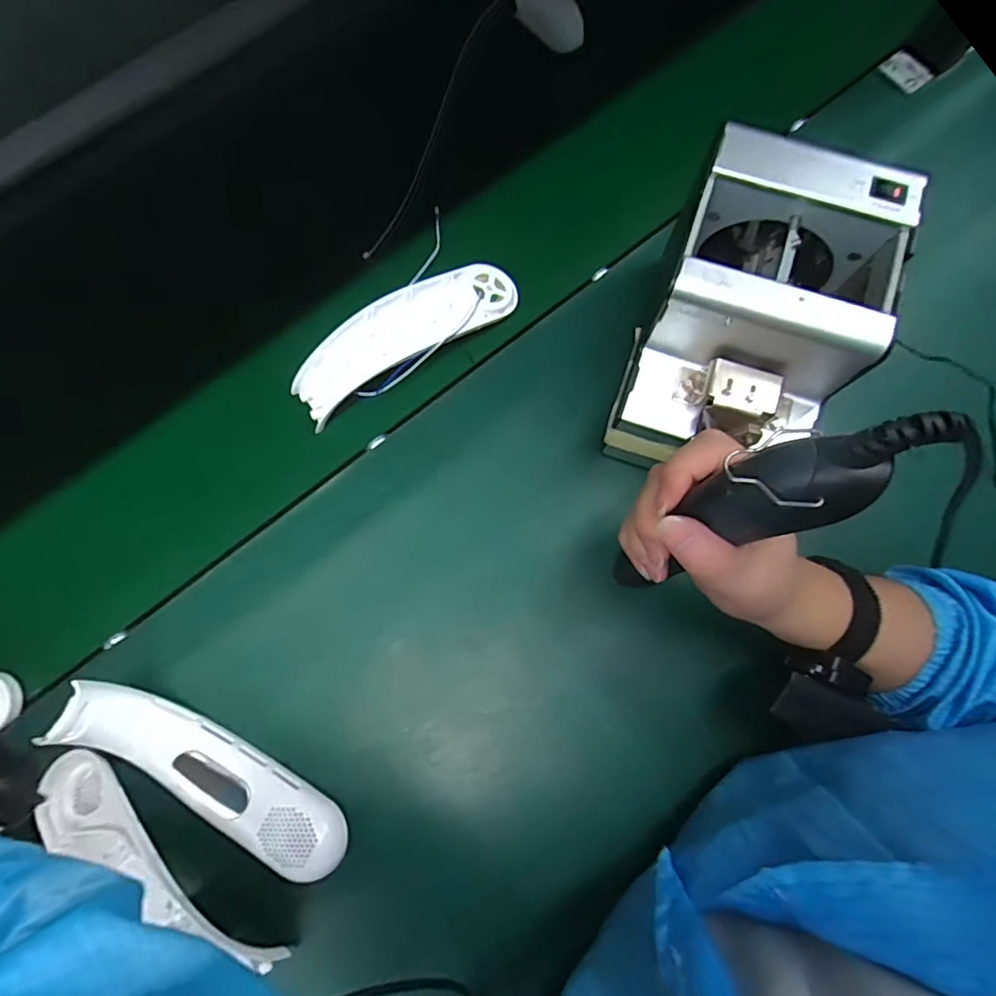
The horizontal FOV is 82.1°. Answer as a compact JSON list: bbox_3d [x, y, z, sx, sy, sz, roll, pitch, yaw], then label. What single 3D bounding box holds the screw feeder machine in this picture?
[{"bbox_3d":[0.167,-0.110,0.381,0.125,0.126,0.185,20,80,5],"label":"screw feeder machine"}]

